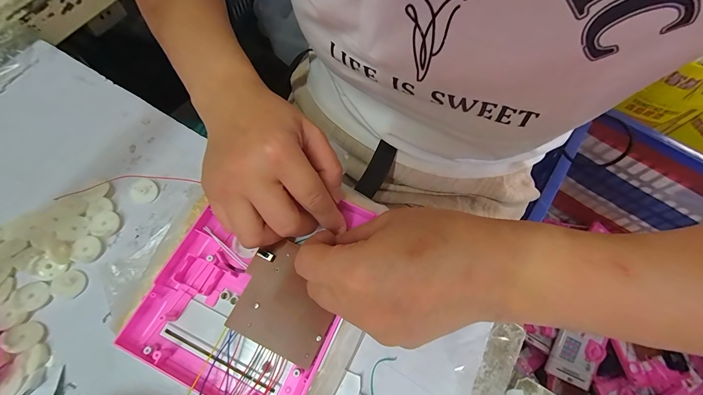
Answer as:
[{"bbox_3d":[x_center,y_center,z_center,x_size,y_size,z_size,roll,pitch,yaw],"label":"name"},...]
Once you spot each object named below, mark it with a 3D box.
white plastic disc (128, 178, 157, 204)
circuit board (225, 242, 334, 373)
[{"bbox_3d":[-0.197,-0.006,0.288,0.021,0.010,0.023,1,65,-3],"label":"white plastic disc"},{"bbox_3d":[-0.047,0.073,0.222,0.072,0.011,0.070,25,66,8],"label":"circuit board"}]

